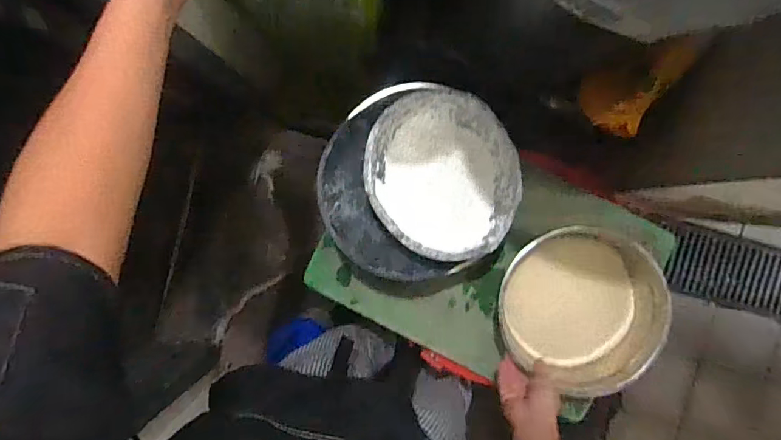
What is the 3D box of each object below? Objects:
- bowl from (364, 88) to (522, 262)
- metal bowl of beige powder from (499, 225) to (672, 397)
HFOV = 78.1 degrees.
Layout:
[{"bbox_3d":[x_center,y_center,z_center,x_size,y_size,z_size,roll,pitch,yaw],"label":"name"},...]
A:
[{"bbox_3d":[0.086,-0.076,0.787,0.238,0.155,0.271,-4,91,1],"label":"bowl"},{"bbox_3d":[0.332,0.163,0.848,0.266,0.076,0.289,0,95,2],"label":"metal bowl of beige powder"}]

